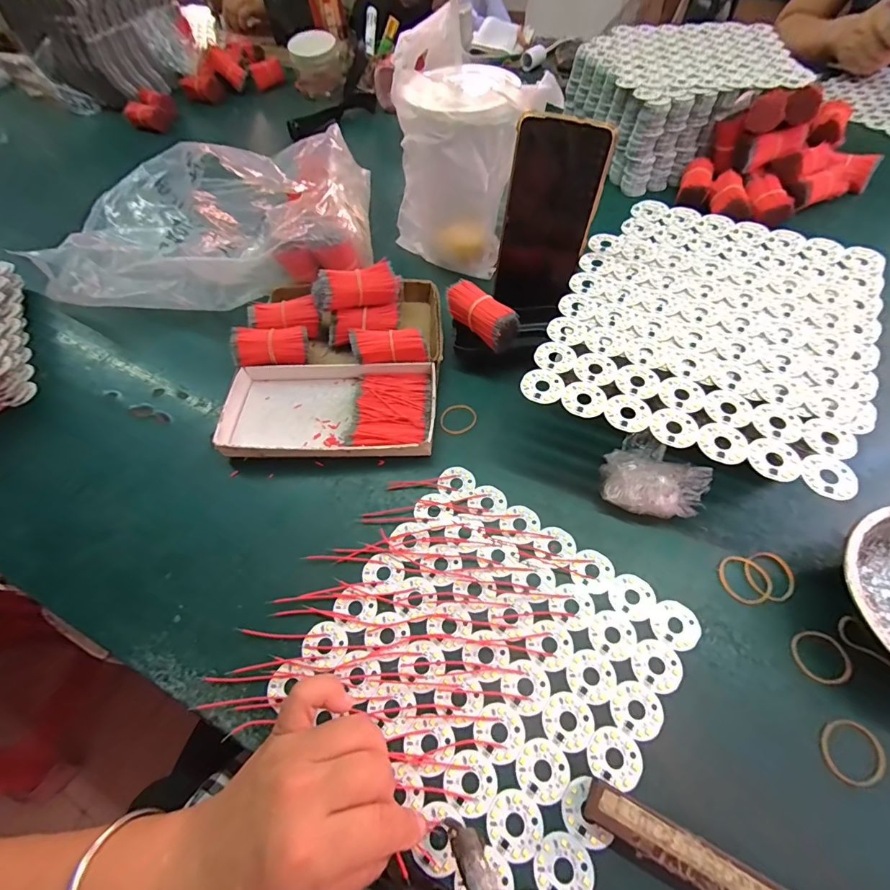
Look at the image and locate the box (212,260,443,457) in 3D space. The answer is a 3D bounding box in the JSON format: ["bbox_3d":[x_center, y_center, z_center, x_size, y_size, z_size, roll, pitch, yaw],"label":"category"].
[{"bbox_3d":[-0.102,-0.090,0.406,0.191,0.063,0.212,0,58,4],"label":"box"}]

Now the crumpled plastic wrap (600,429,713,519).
[{"bbox_3d":[0.163,0.026,0.334,0.076,0.029,0.072,-2,58,3],"label":"crumpled plastic wrap"}]

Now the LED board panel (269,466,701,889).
[{"bbox_3d":[0.030,0.138,0.287,0.210,0.006,0.204,32,65,21],"label":"LED board panel"}]

